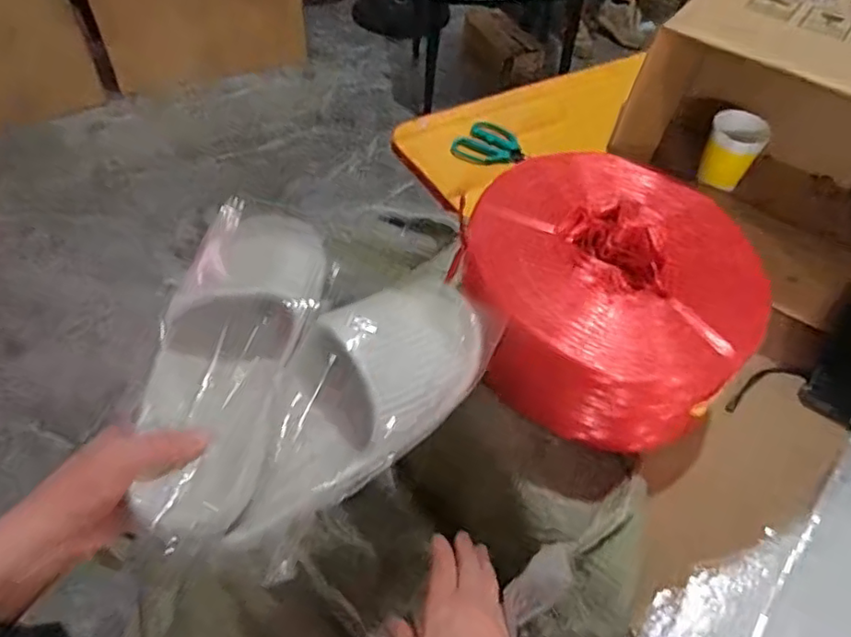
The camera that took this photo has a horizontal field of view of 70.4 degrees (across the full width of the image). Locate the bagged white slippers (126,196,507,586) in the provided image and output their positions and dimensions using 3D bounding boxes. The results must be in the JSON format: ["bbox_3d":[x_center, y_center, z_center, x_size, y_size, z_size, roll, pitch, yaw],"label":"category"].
[{"bbox_3d":[-0.096,0.036,0.469,0.254,0.079,0.292,18,52,11],"label":"bagged white slippers"}]

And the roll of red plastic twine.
[{"bbox_3d":[0.167,-0.028,0.585,0.260,0.131,0.243,21,52,13],"label":"roll of red plastic twine"}]

